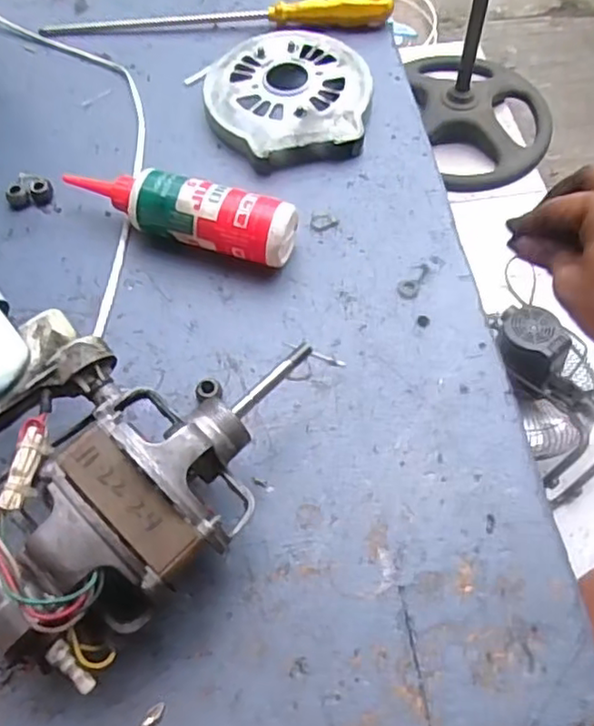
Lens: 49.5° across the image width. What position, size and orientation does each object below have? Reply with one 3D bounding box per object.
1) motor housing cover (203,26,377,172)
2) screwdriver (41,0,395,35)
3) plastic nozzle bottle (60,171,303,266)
[{"bbox_3d":[-0.007,-0.203,0.496,0.122,0.025,0.127,-13,62,-5],"label":"motor housing cover"},{"bbox_3d":[-0.066,-0.301,0.550,0.291,0.024,0.030,-2,62,1],"label":"screwdriver"},{"bbox_3d":[-0.078,-0.099,0.422,0.154,0.034,0.036,15,64,10],"label":"plastic nozzle bottle"}]

